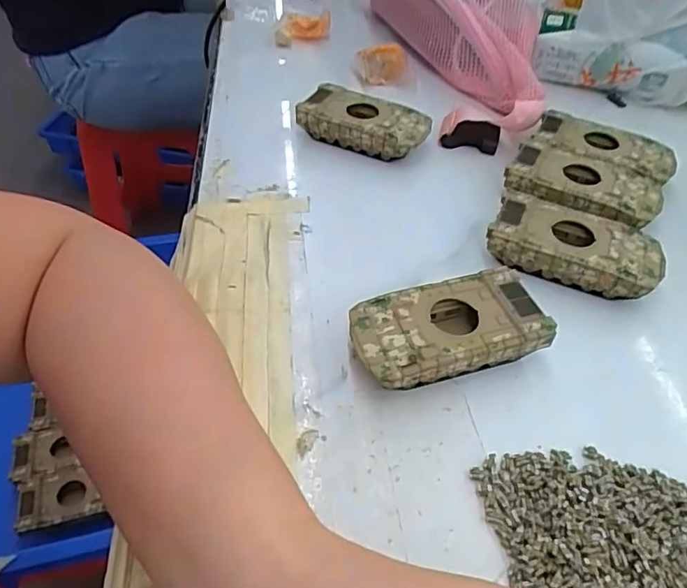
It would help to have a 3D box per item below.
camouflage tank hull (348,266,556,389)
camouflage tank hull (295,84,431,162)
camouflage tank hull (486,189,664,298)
[{"bbox_3d":[0.053,0.020,0.287,0.095,0.025,0.049,-12,48,-13],"label":"camouflage tank hull"},{"bbox_3d":[0.016,-0.128,0.422,0.093,0.030,0.045,20,49,16],"label":"camouflage tank hull"},{"bbox_3d":[0.138,-0.027,0.333,0.096,0.026,0.048,17,49,14],"label":"camouflage tank hull"}]

